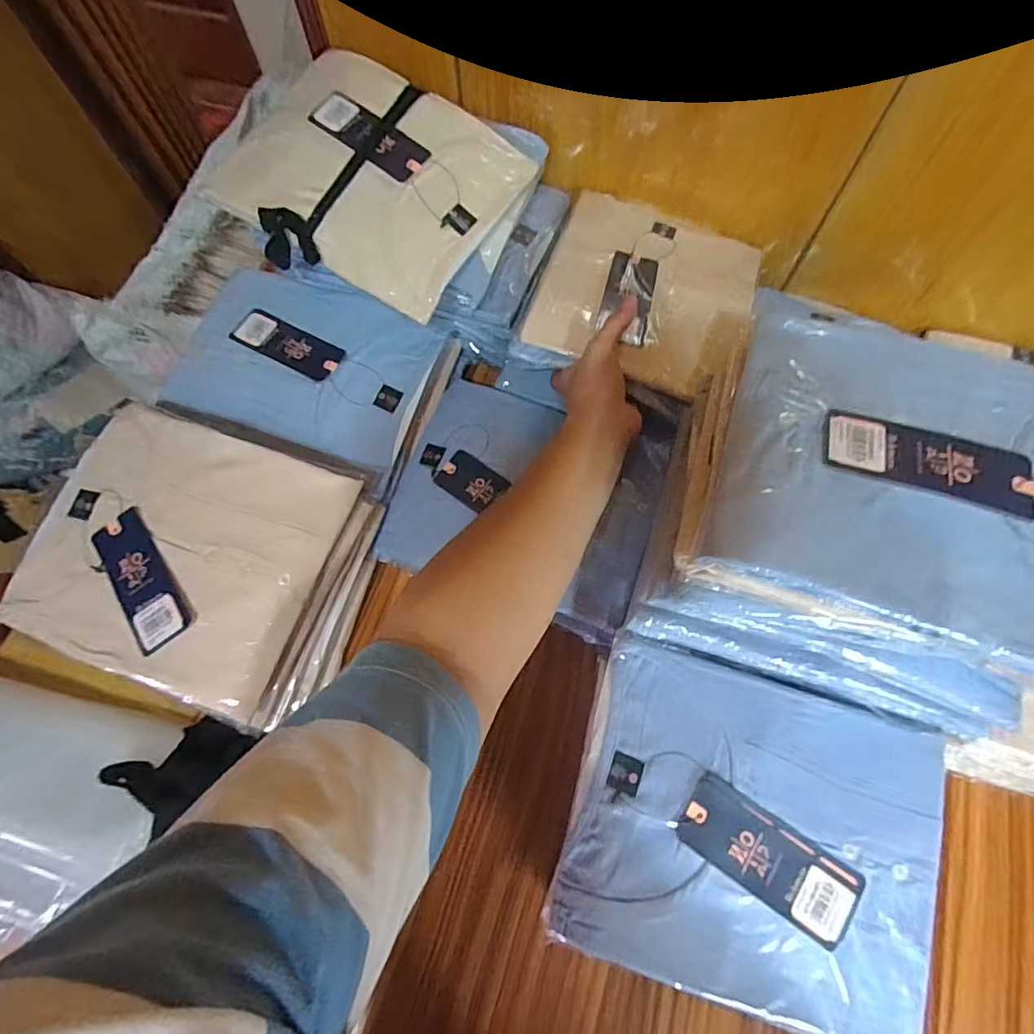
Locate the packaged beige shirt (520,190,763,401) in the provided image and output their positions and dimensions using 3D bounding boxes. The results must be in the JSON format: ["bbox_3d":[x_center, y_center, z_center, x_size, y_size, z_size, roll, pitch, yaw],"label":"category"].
[{"bbox_3d":[0.133,-0.230,0.534,0.200,0.044,0.240,18,71,7],"label":"packaged beige shirt"}]

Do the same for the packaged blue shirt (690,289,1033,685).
[{"bbox_3d":[0.258,-0.031,0.330,0.246,0.033,0.225,19,71,7],"label":"packaged blue shirt"}]

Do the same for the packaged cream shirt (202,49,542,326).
[{"bbox_3d":[-0.138,-0.323,0.505,0.249,0.055,0.213,30,73,10],"label":"packaged cream shirt"}]

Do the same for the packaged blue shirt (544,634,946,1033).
[{"bbox_3d":[0.168,0.224,0.381,0.246,0.022,0.211,17,71,6],"label":"packaged blue shirt"}]

